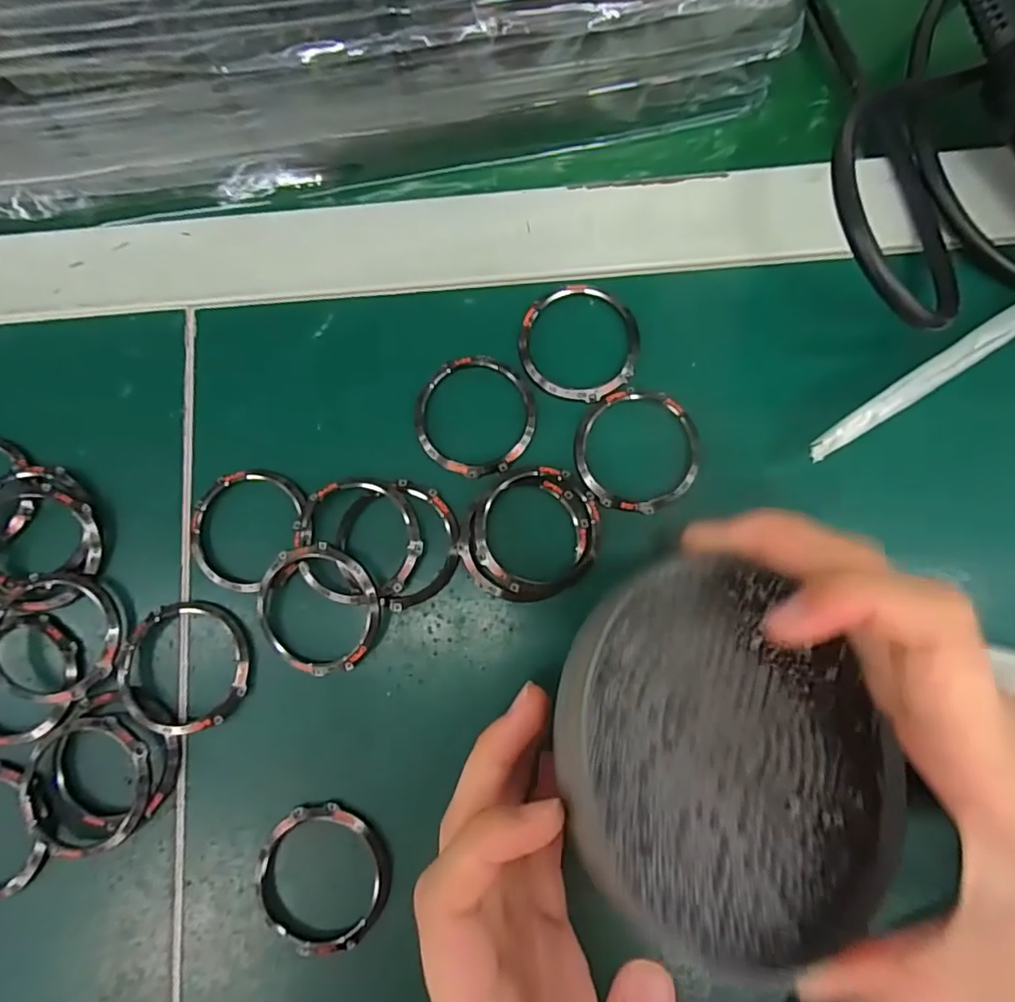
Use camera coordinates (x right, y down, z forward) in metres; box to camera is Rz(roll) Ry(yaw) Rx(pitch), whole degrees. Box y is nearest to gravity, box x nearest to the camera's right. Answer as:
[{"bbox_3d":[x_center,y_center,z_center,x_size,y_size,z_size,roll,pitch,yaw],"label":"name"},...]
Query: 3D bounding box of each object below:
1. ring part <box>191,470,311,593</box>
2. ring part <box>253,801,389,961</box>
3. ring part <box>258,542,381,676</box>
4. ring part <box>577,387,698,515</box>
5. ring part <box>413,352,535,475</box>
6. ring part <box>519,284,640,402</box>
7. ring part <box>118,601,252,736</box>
[{"bbox_3d":[-0.099,0.011,0.223,0.048,0.008,0.046,0,82,3],"label":"ring part"},{"bbox_3d":[-0.066,0.135,0.206,0.048,0.005,0.046,0,82,3],"label":"ring part"},{"bbox_3d":[-0.070,0.040,0.215,0.046,0.012,0.047,0,82,3],"label":"ring part"},{"bbox_3d":[0.050,-0.020,0.221,0.046,0.004,0.047,0,82,3],"label":"ring part"},{"bbox_3d":[-0.013,-0.034,0.226,0.047,0.004,0.048,0,82,3],"label":"ring part"},{"bbox_3d":[0.028,-0.062,0.229,0.047,0.004,0.046,0,82,3],"label":"ring part"},{"bbox_3d":[-0.122,0.062,0.218,0.048,0.008,0.047,-5,82,3],"label":"ring part"}]

